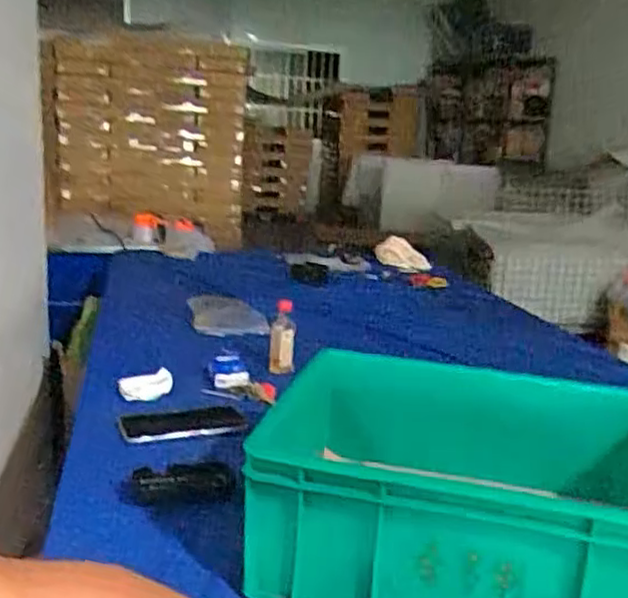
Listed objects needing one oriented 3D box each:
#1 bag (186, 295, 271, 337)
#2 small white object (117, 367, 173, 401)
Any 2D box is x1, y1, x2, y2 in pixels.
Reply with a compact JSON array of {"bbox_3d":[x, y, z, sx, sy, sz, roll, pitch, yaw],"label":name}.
[{"bbox_3d":[-0.176,0.035,1.406,0.182,0.053,0.091,3,14,0],"label":"bag"},{"bbox_3d":[-0.249,0.128,1.030,0.076,0.034,0.050,-1,14,-15],"label":"small white object"}]

